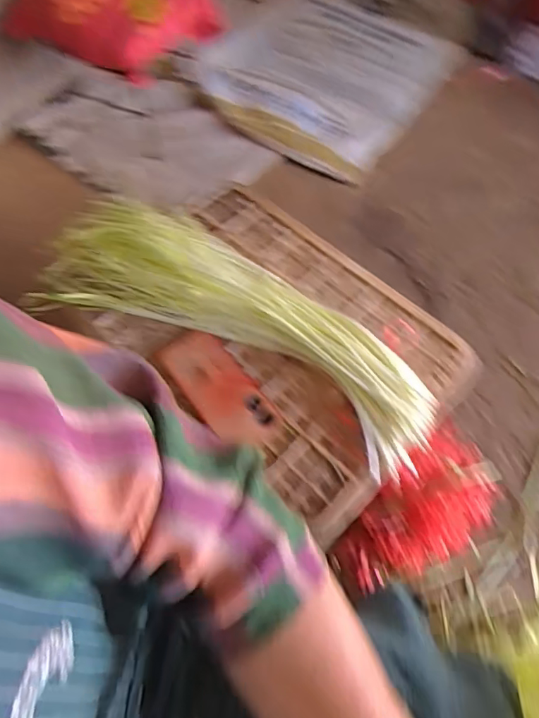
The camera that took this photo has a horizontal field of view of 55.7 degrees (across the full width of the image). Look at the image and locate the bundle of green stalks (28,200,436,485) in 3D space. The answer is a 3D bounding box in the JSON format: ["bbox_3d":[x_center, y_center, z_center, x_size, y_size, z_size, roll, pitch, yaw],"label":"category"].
[{"bbox_3d":[-0.036,-0.045,0.642,0.513,0.054,0.200,29,65,14],"label":"bundle of green stalks"}]

